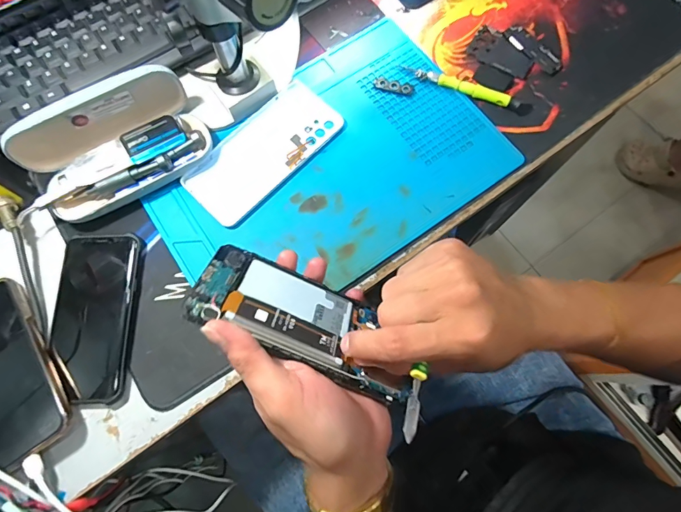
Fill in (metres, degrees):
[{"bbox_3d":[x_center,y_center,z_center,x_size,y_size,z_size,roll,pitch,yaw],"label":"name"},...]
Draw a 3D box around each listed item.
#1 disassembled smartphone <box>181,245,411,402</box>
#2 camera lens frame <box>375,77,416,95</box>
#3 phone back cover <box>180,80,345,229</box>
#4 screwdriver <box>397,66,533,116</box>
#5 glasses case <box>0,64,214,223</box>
[{"bbox_3d":[-0.023,0.041,0.271,0.145,0.006,0.071,25,37,-10],"label":"disassembled smartphone"},{"bbox_3d":[0.057,-0.182,0.423,0.042,0.004,0.013,15,75,5],"label":"camera lens frame"},{"bbox_3d":[-0.078,-0.108,0.405,0.076,0.006,0.164,43,79,12],"label":"phone back cover"},{"bbox_3d":[0.131,-0.179,0.417,0.143,0.014,0.019,22,76,7],"label":"screwdriver"},{"bbox_3d":[-0.210,-0.103,0.368,0.162,0.070,0.088,-34,76,-8],"label":"glasses case"}]

